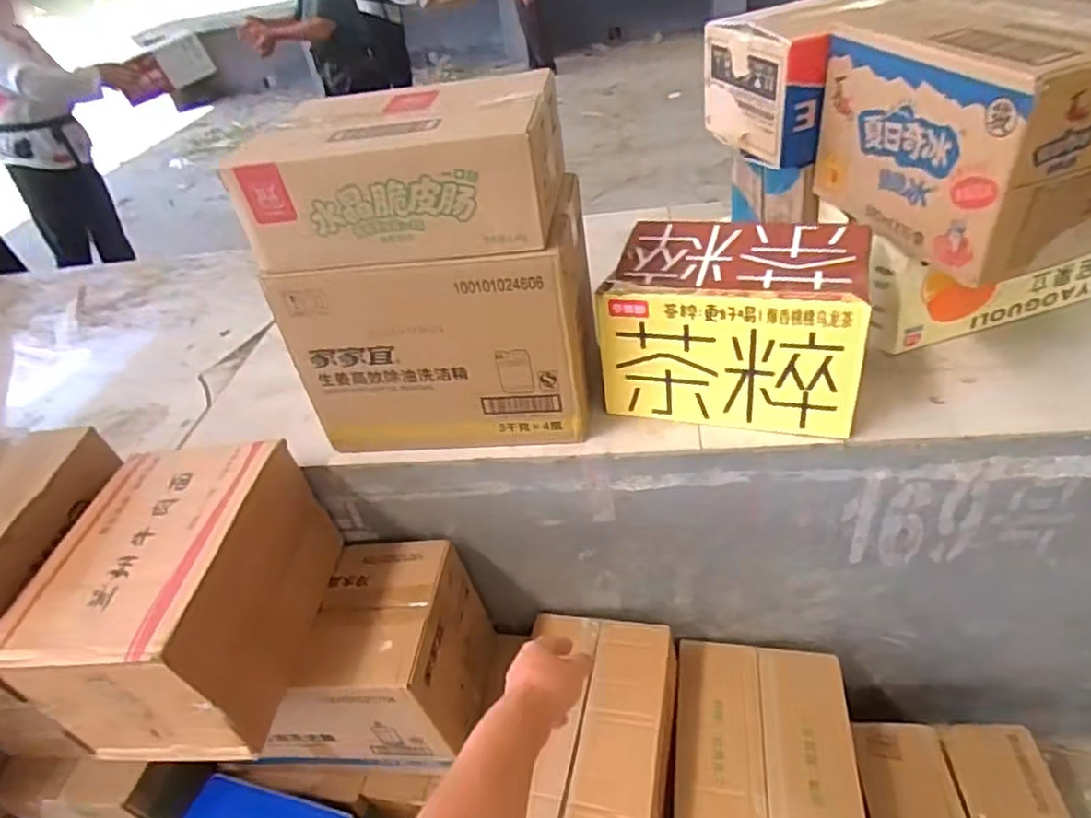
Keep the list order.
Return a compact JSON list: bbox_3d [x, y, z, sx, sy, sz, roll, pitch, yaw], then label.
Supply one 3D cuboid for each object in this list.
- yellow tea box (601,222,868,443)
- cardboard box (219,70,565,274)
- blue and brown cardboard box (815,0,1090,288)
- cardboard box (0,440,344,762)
[{"bbox_3d":[0.257,-0.124,0.902,0.318,0.187,0.222,10,43,19],"label":"yellow tea box"},{"bbox_3d":[-0.163,-0.296,0.803,0.349,0.137,0.234,1,40,9],"label":"cardboard box"},{"bbox_3d":[0.561,-0.376,0.838,0.302,0.233,0.393,-14,40,-8],"label":"blue and brown cardboard box"},{"bbox_3d":[-0.469,0.231,0.861,0.266,0.218,0.326,0,40,7],"label":"cardboard box"}]

